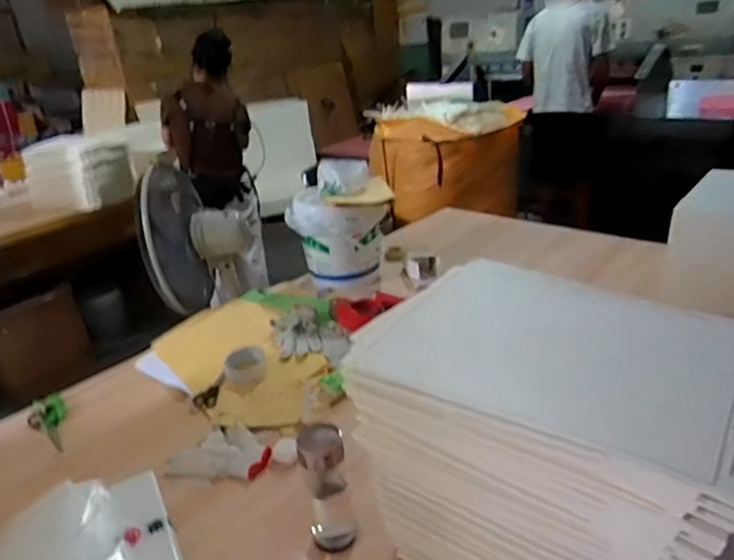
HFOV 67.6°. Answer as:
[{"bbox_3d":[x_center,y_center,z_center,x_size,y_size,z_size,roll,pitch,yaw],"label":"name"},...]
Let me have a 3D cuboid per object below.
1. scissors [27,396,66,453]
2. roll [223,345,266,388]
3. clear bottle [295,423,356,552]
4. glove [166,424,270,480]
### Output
[{"bbox_3d":[-0.662,0.296,1.141,0.068,0.022,0.186,-19,28,-28],"label":"scissors"},{"bbox_3d":[-0.255,0.186,1.161,0.086,0.051,0.083,-4,24,2],"label":"roll"},{"bbox_3d":[-0.057,0.289,0.775,0.063,0.183,0.066,-10,25,-11],"label":"clear bottle"},{"bbox_3d":[-0.256,0.301,0.971,0.178,0.020,0.111,1,25,13],"label":"glove"}]

